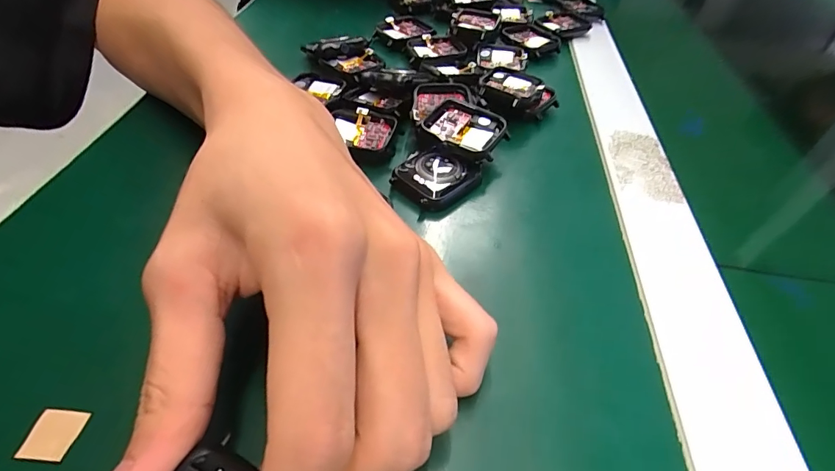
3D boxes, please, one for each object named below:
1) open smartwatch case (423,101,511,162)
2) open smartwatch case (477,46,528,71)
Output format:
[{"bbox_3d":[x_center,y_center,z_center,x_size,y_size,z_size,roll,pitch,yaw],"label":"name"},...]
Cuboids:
[{"bbox_3d":[0.027,-0.059,0.245,0.043,0.015,0.035,28,50,20],"label":"open smartwatch case"},{"bbox_3d":[0.064,-0.140,0.336,0.037,0.011,0.030,5,46,-1],"label":"open smartwatch case"}]

